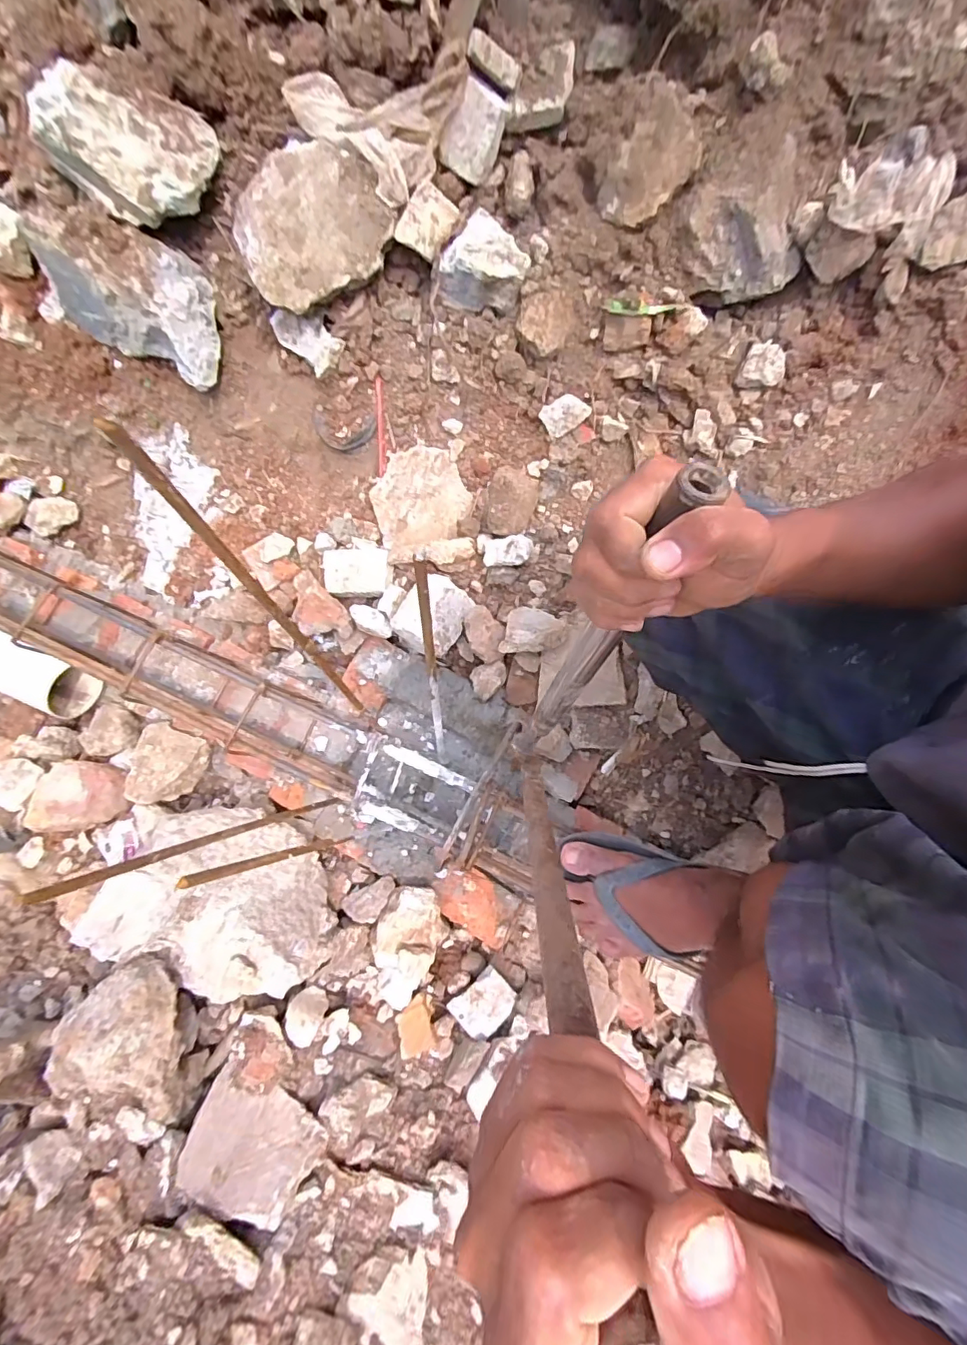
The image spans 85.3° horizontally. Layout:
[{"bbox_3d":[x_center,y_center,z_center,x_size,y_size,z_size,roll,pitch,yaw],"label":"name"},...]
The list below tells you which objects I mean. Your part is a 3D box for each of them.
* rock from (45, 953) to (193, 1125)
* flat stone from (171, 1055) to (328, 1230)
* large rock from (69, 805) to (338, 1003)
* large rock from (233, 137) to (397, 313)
[{"bbox_3d":[-0.372,0.395,0.566,0.141,0.079,0.137,26,80,6],"label":"rock"},{"bbox_3d":[-0.251,0.516,0.569,0.138,0.026,0.103,21,43,8],"label":"flat stone"},{"bbox_3d":[-0.327,0.280,0.651,0.257,0.126,0.205,3,79,1],"label":"large rock"},{"bbox_3d":[-0.223,-0.578,0.691,0.187,0.085,0.145,-22,115,-2],"label":"large rock"}]

